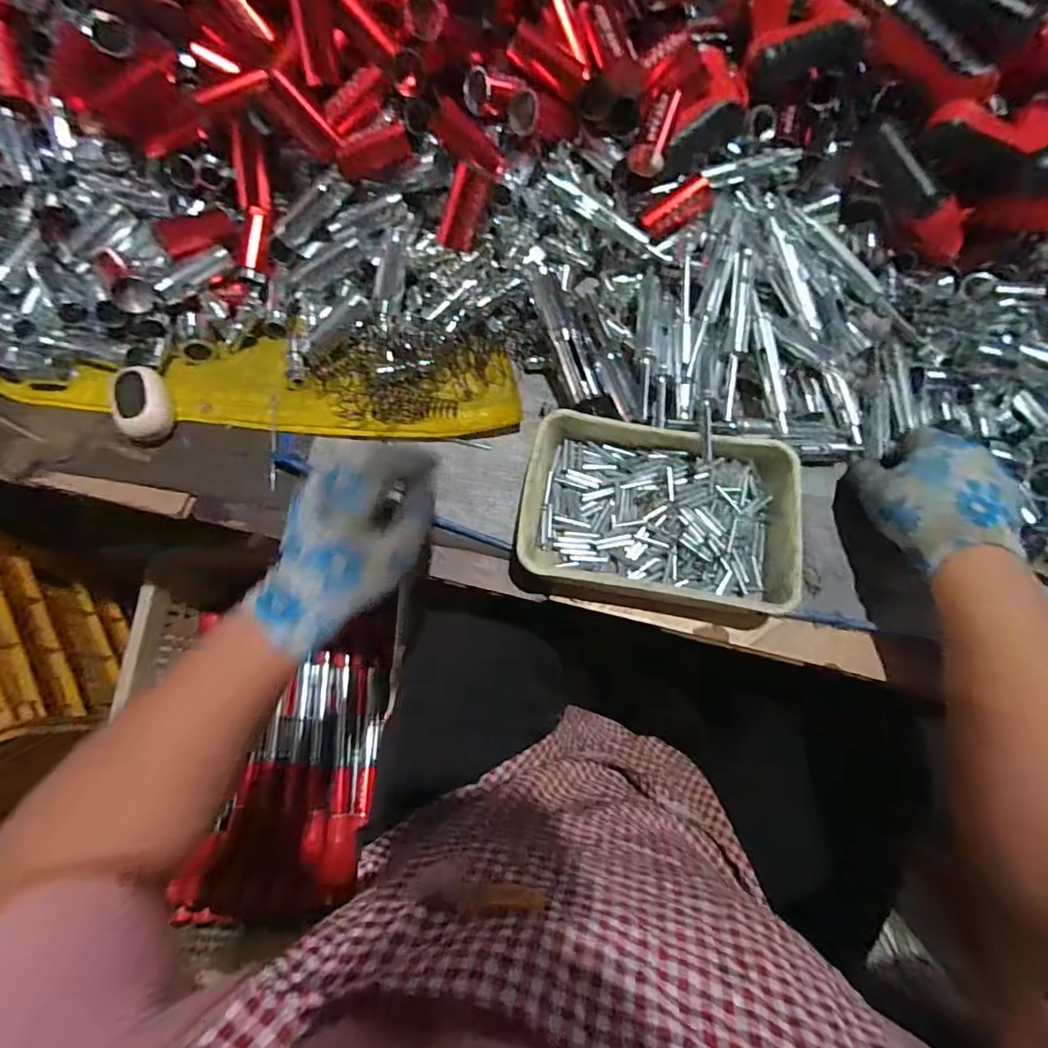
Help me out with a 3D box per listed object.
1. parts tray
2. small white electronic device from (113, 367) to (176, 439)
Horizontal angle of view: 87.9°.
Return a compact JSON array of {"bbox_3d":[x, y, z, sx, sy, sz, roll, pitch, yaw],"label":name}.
[{"bbox_3d":[0.103,-0.010,0.423,0.204,0.039,0.146,9,73,3],"label":"parts tray"},{"bbox_3d":[-0.320,-0.098,0.458,0.030,0.033,0.064,-19,73,-5],"label":"small white electronic device"}]

